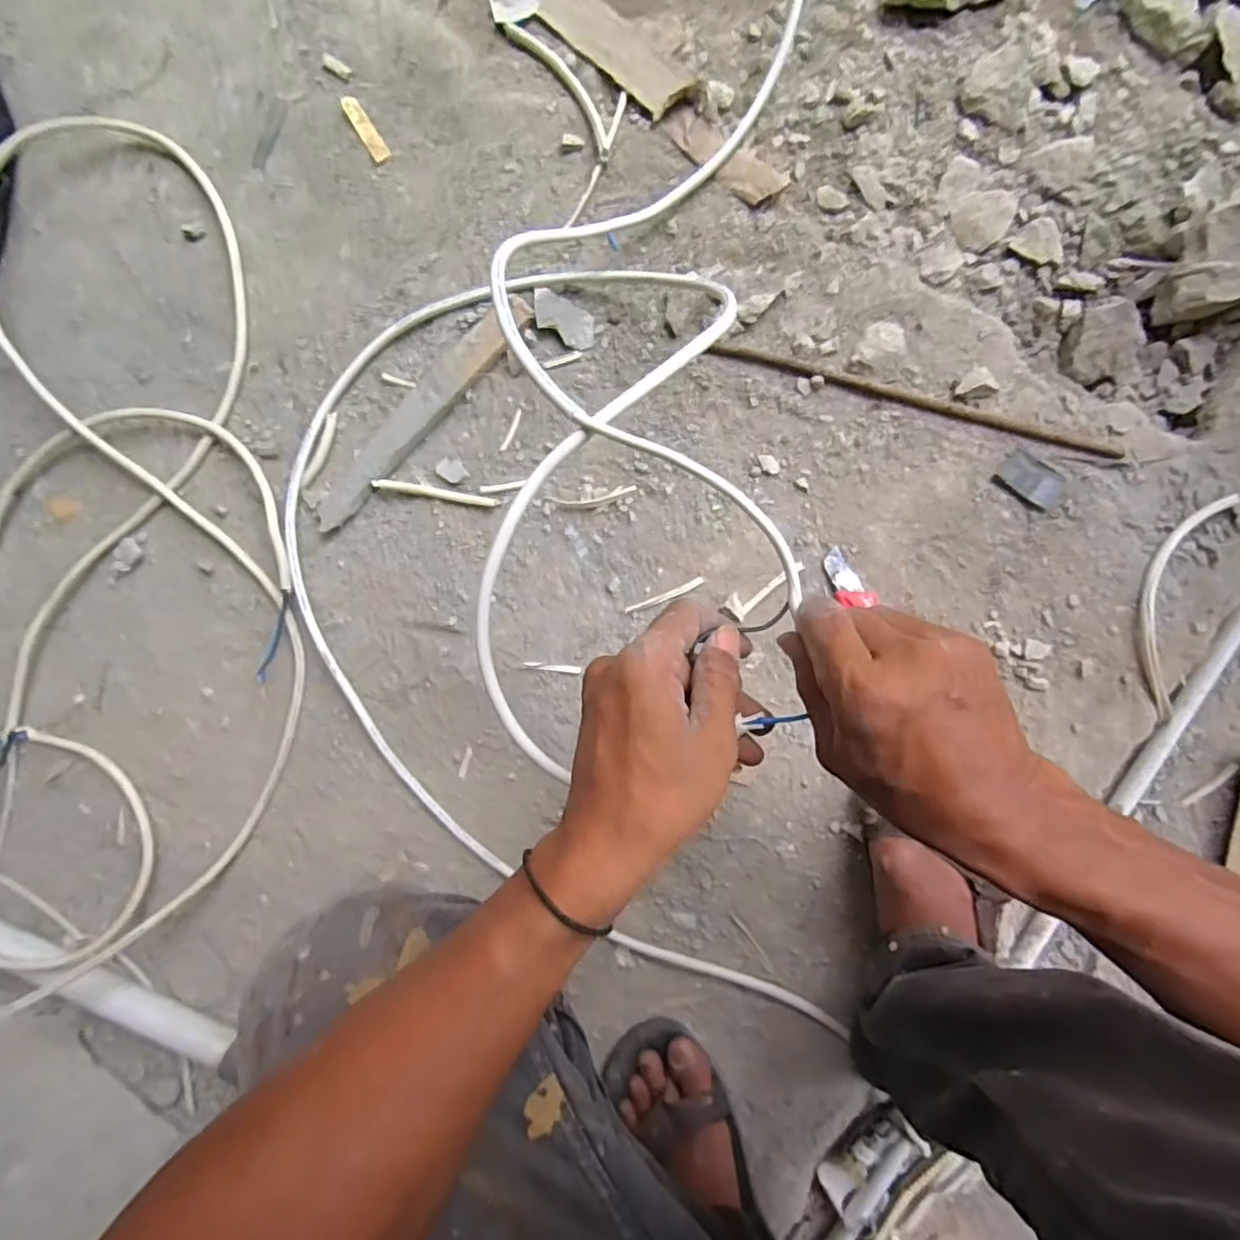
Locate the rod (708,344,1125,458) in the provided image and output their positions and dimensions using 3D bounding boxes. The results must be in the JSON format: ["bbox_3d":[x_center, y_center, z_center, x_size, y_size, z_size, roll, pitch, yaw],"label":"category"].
[{"bbox_3d":[0.238,-0.181,0.523,0.331,0.008,0.010,16,94,5],"label":"rod"}]

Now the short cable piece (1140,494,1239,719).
[{"bbox_3d":[0.442,-0.013,0.513,0.054,0.015,0.178,11,94,6],"label":"short cable piece"}]

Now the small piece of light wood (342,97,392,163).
[{"bbox_3d":[-0.220,-0.425,0.554,0.016,0.004,0.063,-33,89,6],"label":"small piece of light wood"}]

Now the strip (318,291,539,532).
[{"bbox_3d":[-0.177,-0.181,0.565,0.260,0.016,0.035,-43,88,6],"label":"strip"}]

